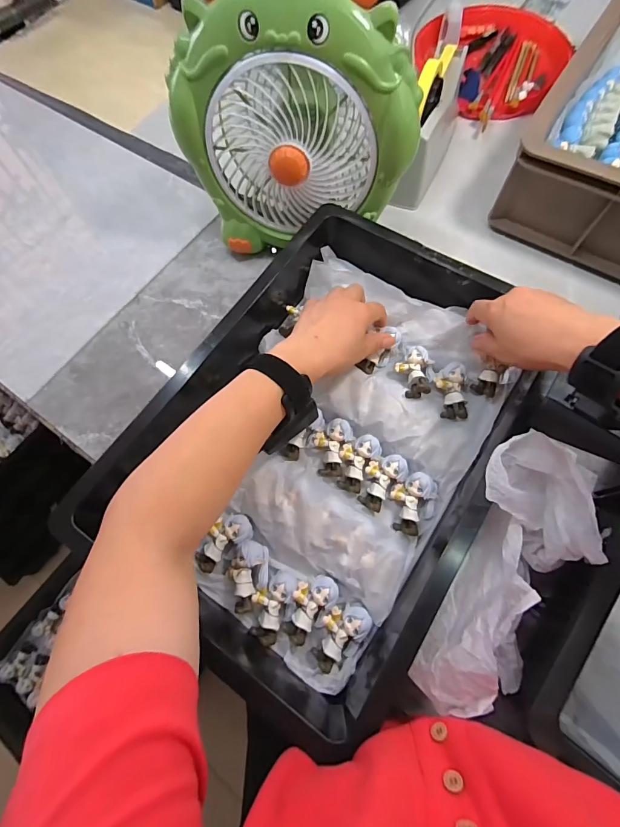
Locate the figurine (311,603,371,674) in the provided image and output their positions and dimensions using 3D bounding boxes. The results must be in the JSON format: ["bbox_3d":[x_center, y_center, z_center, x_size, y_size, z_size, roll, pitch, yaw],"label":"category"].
[{"bbox_3d":[0.027,0.201,0.347,0.062,0.022,0.035,-43,74,-12],"label":"figurine"}]

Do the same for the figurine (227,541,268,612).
[{"bbox_3d":[-0.059,0.156,0.366,0.039,0.026,0.061,0,70,2],"label":"figurine"}]

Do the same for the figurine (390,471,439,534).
[{"bbox_3d":[0.104,0.091,0.382,0.044,0.024,0.059,17,71,8],"label":"figurine"}]

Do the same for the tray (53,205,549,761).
[{"bbox_3d":[0.022,0.018,0.388,0.332,0.081,0.462,30,74,12],"label":"tray"}]

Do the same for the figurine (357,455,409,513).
[{"bbox_3d":[0.073,0.068,0.393,0.037,0.019,0.058,41,76,15],"label":"figurine"}]

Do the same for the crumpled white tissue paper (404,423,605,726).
[{"bbox_3d":[0.162,0.130,0.305,0.097,0.063,0.220,22,72,10],"label":"crumpled white tissue paper"}]

